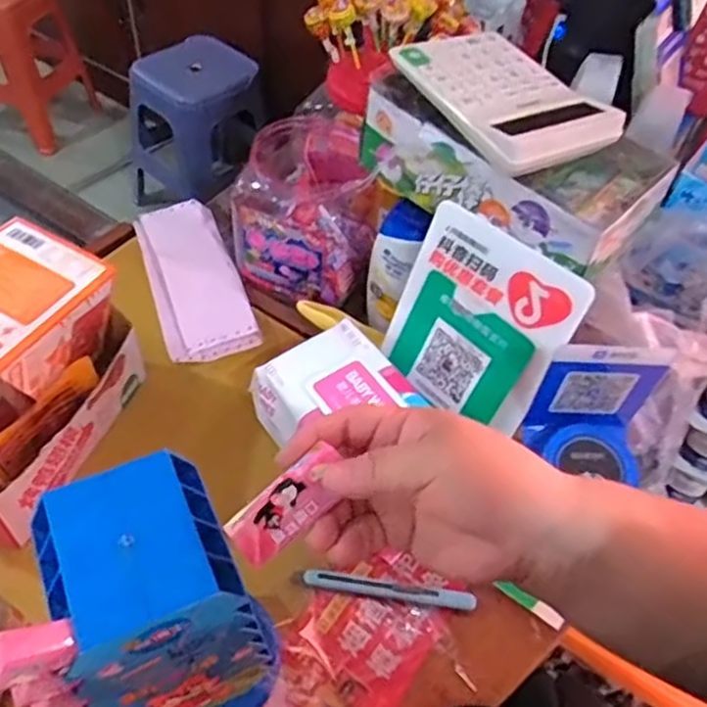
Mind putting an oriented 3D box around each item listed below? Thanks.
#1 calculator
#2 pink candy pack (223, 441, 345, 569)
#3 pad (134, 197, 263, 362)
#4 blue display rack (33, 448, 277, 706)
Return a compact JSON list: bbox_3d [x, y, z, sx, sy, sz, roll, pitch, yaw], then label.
[{"bbox_3d":[0.121,-0.208,0.548,0.116,0.026,0.162,-24,57,-23],"label":"calculator"},{"bbox_3d":[-0.033,0.077,0.343,0.061,0.008,0.028,-40,103,-16],"label":"pink candy pack"},{"bbox_3d":[-0.175,-0.089,0.738,0.090,0.030,0.226,-14,54,-17],"label":"pad"},{"bbox_3d":[-0.115,0.167,0.421,0.094,0.225,0.098,-24,57,-23],"label":"blue display rack"}]

